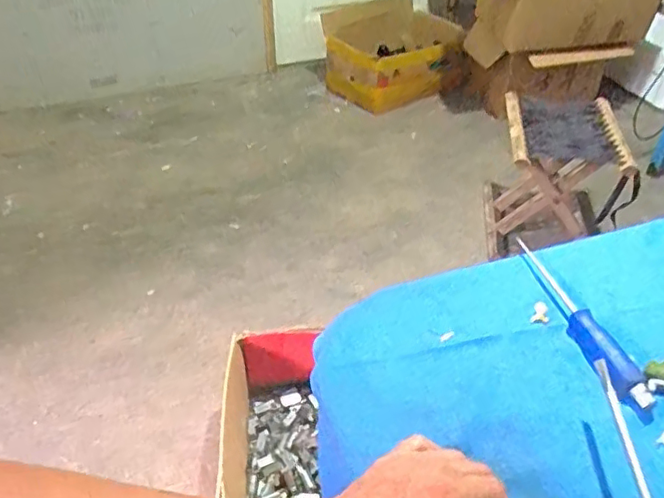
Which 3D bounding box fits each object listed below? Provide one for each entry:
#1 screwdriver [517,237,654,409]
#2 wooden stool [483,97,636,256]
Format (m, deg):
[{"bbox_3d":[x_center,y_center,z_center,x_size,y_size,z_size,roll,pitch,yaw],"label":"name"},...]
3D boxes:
[{"bbox_3d":[0.198,0.053,0.484,0.029,0.018,0.172,-11,42,-12],"label":"screwdriver"},{"bbox_3d":[0.549,-0.204,1.518,0.265,0.309,0.403,3,41,4],"label":"wooden stool"}]

